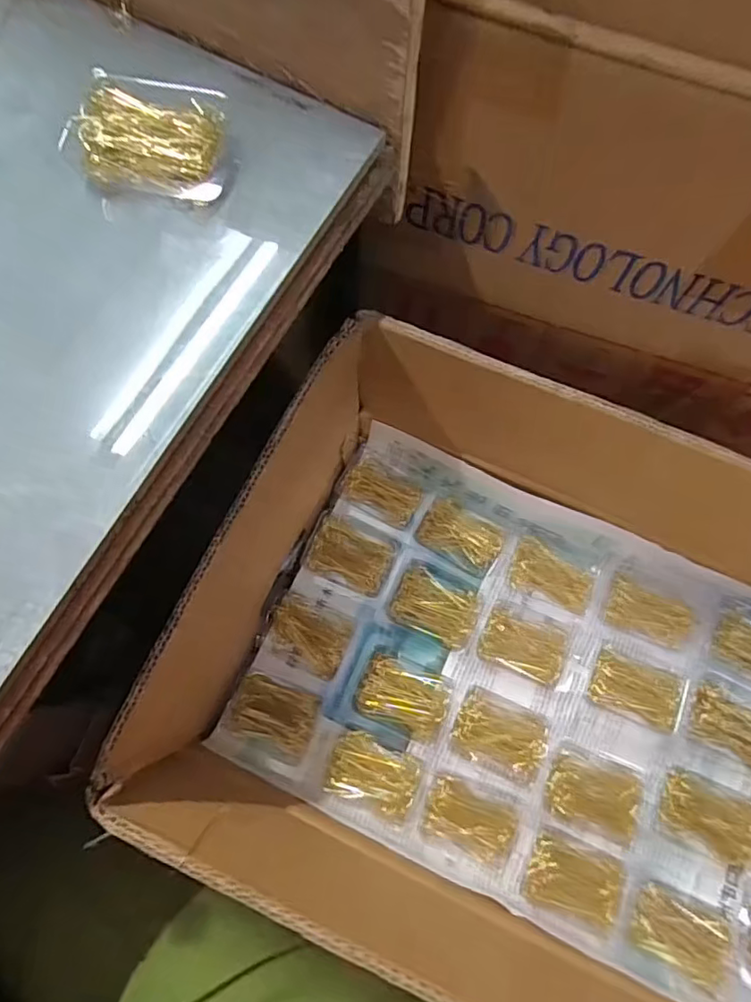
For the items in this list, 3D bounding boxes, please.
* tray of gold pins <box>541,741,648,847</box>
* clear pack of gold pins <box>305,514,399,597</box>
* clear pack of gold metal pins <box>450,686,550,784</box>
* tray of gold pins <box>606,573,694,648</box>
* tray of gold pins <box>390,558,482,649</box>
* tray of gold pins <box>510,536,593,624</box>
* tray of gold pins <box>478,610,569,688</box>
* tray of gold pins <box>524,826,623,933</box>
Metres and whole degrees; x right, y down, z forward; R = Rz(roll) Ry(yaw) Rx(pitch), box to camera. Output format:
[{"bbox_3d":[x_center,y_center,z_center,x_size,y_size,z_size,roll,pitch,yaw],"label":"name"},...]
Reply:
[{"bbox_3d":[0.173,0.234,0.455,0.071,0.022,0.058,22,75,5],"label":"tray of gold pins"},{"bbox_3d":[-0.022,0.050,0.509,0.075,0.011,0.053,21,98,8],"label":"clear pack of gold pins"},{"bbox_3d":[0.104,0.195,0.470,0.077,0.021,0.055,24,75,5],"label":"clear pack of gold metal pins"},{"bbox_3d":[0.246,0.099,0.500,0.077,0.015,0.044,22,75,5],"label":"tray of gold pins"},{"bbox_3d":[0.055,0.089,0.501,0.074,0.010,0.058,23,75,5],"label":"tray of gold pins"},{"bbox_3d":[0.157,0.069,0.500,0.078,0.017,0.045,30,76,7],"label":"tray of gold pins"},{"bbox_3d":[0.130,0.127,0.496,0.073,0.010,0.047,19,75,4],"label":"tray of gold pins"},{"bbox_3d":[0.158,0.296,0.441,0.074,0.018,0.051,20,75,4],"label":"tray of gold pins"}]

